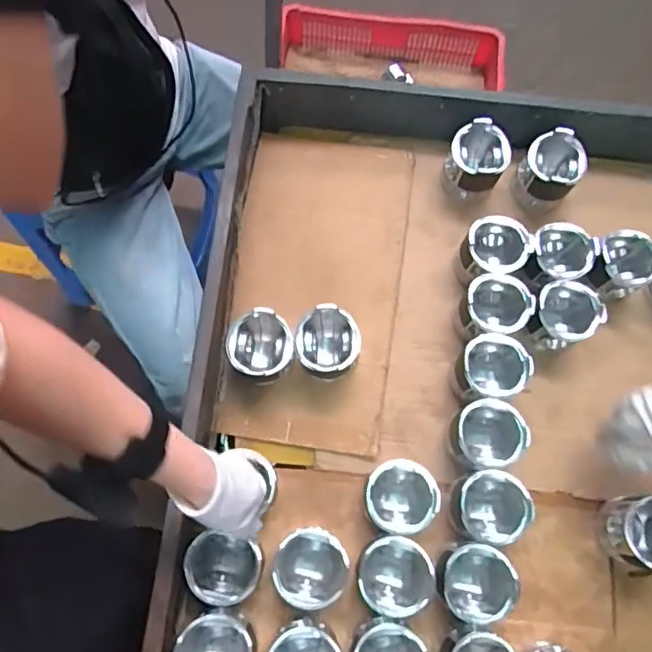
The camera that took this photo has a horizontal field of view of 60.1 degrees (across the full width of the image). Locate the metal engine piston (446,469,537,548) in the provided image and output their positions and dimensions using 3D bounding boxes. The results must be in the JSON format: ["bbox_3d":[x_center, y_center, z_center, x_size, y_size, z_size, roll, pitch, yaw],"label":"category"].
[{"bbox_3d":[0.195,0.219,0.684,0.078,0.084,0.079,6,72,0],"label":"metal engine piston"}]

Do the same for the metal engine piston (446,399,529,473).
[{"bbox_3d":[0.200,0.139,0.717,0.091,0.095,0.083,-15,73,-6],"label":"metal engine piston"}]

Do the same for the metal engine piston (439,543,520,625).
[{"bbox_3d":[0.172,0.299,0.668,0.078,0.079,0.080,-36,77,-12],"label":"metal engine piston"}]

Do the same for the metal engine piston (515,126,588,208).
[{"bbox_3d":[0.320,-0.221,0.817,0.083,0.087,0.085,0,72,-1],"label":"metal engine piston"}]

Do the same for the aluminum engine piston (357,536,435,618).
[{"bbox_3d":[0.078,0.292,0.666,0.082,0.078,0.079,0,72,-1],"label":"aluminum engine piston"}]

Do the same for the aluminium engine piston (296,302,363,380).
[{"bbox_3d":[0.002,0.027,0.730,0.080,0.084,0.079,-43,78,-13],"label":"aluminium engine piston"}]

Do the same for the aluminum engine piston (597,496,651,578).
[{"bbox_3d":[0.384,0.253,0.682,0.079,0.069,0.090,8,72,1],"label":"aluminum engine piston"}]

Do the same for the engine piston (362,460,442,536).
[{"bbox_3d":[0.088,0.208,0.688,0.083,0.074,0.081,0,72,-1],"label":"engine piston"}]

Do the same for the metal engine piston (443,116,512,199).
[{"bbox_3d":[0.216,-0.236,0.817,0.080,0.088,0.086,0,72,-1],"label":"metal engine piston"}]

